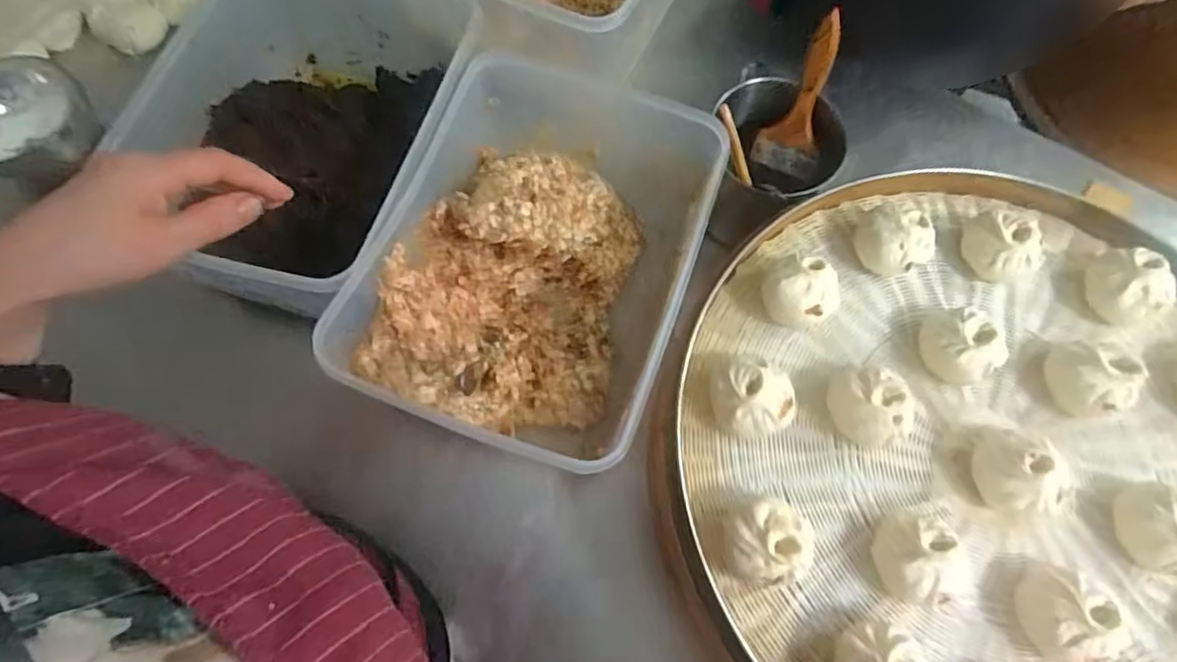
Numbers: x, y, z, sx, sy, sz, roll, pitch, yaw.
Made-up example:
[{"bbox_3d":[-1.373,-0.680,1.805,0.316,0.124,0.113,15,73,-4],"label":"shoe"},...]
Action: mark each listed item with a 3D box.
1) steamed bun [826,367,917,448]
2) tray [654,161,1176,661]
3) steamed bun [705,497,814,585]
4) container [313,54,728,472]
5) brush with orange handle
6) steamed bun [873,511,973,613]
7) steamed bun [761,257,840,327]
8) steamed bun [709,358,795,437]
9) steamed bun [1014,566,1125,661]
[{"bbox_3d":[0.207,0.058,0.461,0.054,0.052,0.057,1,69,-1],"label":"steamed bun"},{"bbox_3d":[0.307,0.082,0.460,0.476,0.057,0.471,1,69,-1],"label":"tray"},{"bbox_3d":[0.120,0.148,0.423,0.062,0.052,0.053,-17,71,-8],"label":"steamed bun"},{"bbox_3d":[-0.044,-0.064,0.543,0.226,0.134,0.309,16,70,5],"label":"container"},{"bbox_3d":[0.198,-0.208,0.565,0.060,0.153,0.012,15,53,6],"label":"brush with orange handle"},{"bbox_3d":[0.234,0.161,0.423,0.057,0.048,0.062,1,69,-1],"label":"steamed bun"},{"bbox_3d":[0.169,-0.028,0.497,0.054,0.047,0.054,1,69,-1],"label":"steamed bun"},{"bbox_3d":[0.122,0.050,0.462,0.060,0.046,0.052,17,70,5],"label":"steamed bun"},{"bbox_3d":[0.317,0.190,0.411,0.050,0.046,0.050,31,71,10],"label":"steamed bun"}]

